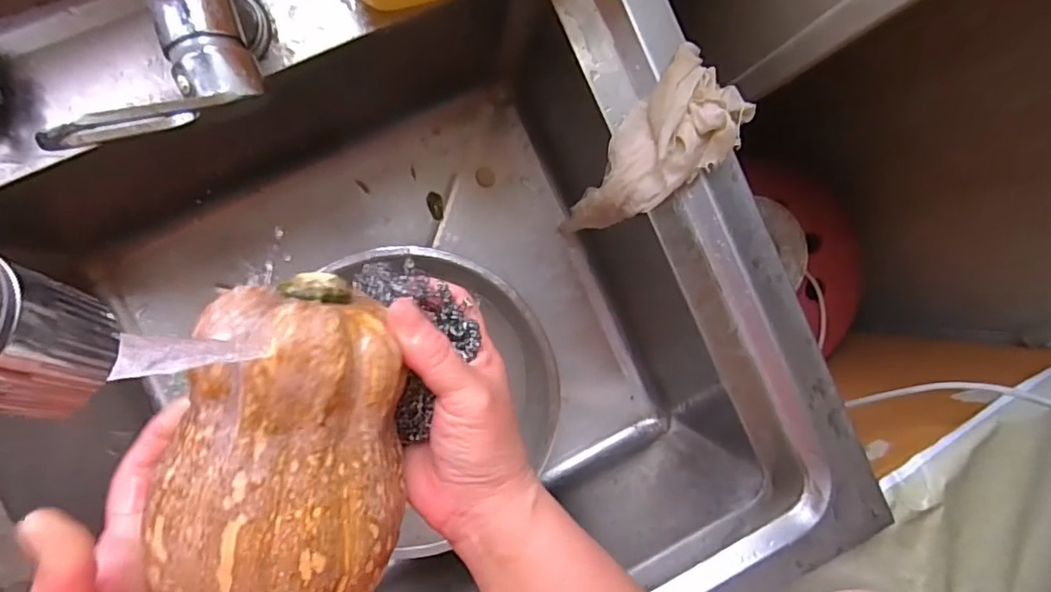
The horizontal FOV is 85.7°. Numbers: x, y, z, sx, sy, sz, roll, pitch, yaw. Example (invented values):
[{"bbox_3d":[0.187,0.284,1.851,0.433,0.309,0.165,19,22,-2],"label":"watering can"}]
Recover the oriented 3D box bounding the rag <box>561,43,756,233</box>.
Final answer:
[{"bbox_3d":[0.089,-0.110,0.440,0.120,0.155,0.066,-45,96,-5],"label":"rag"}]

